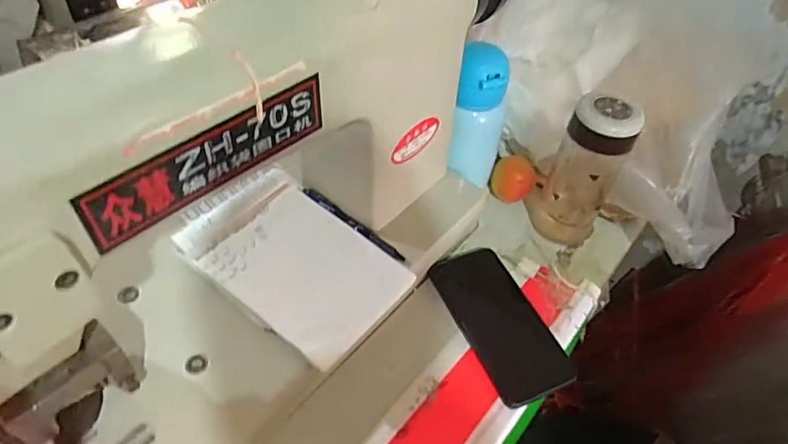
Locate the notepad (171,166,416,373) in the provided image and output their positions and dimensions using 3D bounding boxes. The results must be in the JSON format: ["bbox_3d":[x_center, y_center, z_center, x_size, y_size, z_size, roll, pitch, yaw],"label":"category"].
[{"bbox_3d":[-0.100,0.027,0.494,0.216,0.024,0.130,36,55,22],"label":"notepad"}]

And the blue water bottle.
[{"bbox_3d":[0.097,-0.116,0.579,0.062,0.159,0.056,11,49,3],"label":"blue water bottle"}]

